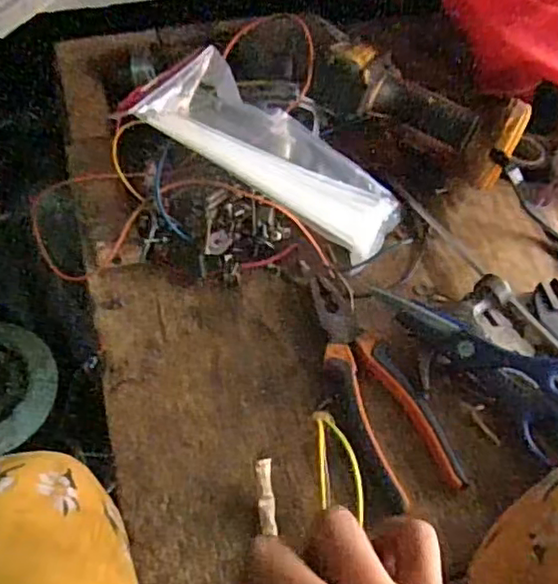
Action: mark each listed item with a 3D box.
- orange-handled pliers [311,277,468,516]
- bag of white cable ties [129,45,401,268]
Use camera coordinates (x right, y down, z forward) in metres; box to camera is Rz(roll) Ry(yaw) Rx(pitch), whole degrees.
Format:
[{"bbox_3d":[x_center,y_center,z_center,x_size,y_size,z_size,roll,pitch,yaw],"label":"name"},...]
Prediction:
[{"bbox_3d":[0.068,0.064,0.466,0.068,0.017,0.187,-11,55,-10],"label":"orange-handled pliers"},{"bbox_3d":[-0.001,-0.112,0.534,0.226,0.029,0.084,33,56,-7],"label":"bag of white cable ties"}]

